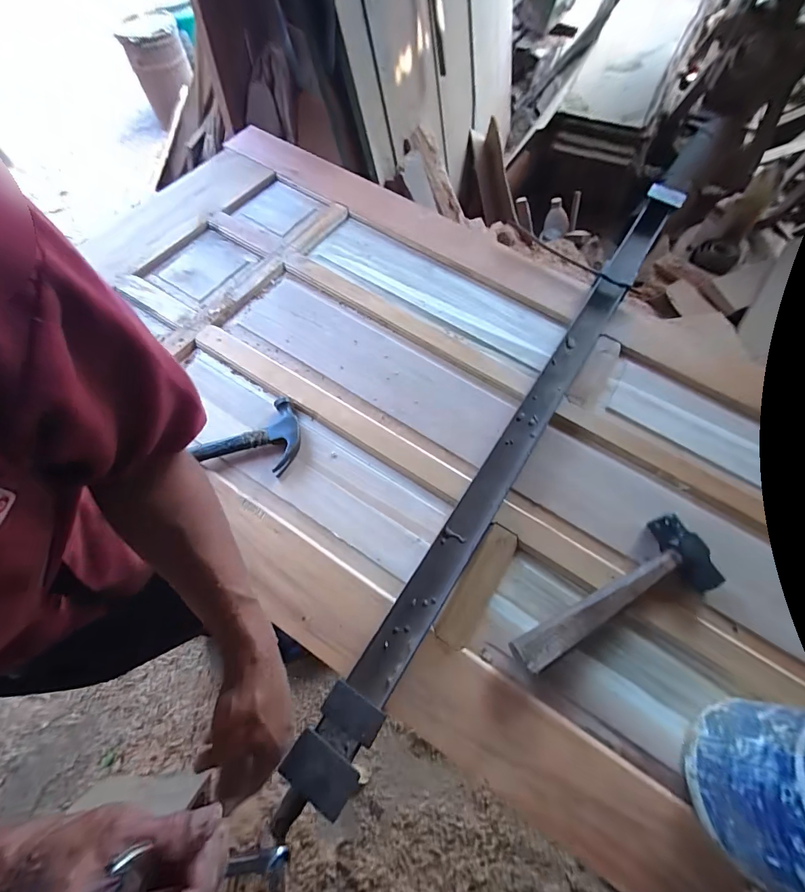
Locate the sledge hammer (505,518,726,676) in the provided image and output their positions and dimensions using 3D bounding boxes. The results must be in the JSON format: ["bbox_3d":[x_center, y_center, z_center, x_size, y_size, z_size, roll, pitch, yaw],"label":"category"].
[{"bbox_3d":[0.278,0.202,0.501,0.297,0.037,0.102,-26,69,-14],"label":"sledge hammer"}]

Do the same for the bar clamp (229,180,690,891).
[{"bbox_3d":[0.251,-0.110,0.616,0.071,0.085,1.215,32,68,12],"label":"bar clamp"}]

